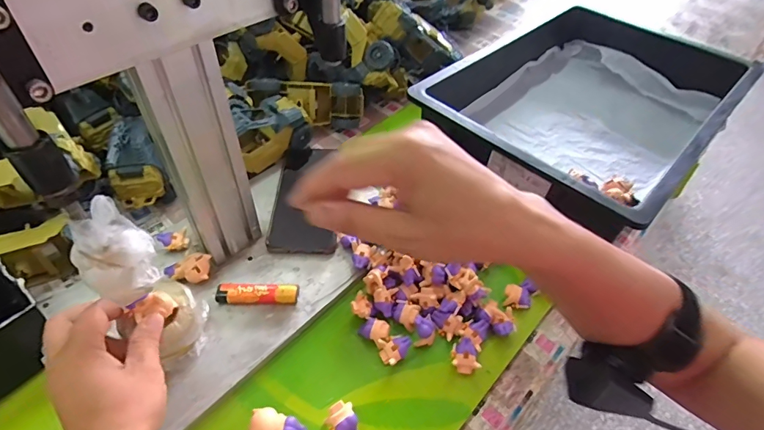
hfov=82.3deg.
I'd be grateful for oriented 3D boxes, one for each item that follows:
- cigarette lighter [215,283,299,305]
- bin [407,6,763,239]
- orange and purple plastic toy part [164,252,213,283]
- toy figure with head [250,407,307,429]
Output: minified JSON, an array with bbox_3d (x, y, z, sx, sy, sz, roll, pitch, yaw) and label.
[{"bbox_3d":[-0.126,0.080,0.446,0.080,0.011,0.021,1,51,-4],"label":"cigarette lighter"},{"bbox_3d":[0.278,-0.148,0.624,0.307,0.122,0.399,39,57,24],"label":"bin"},{"bbox_3d":[-0.202,0.057,0.452,0.047,0.023,0.027,-1,51,-6],"label":"orange and purple plastic toy part"},{"bbox_3d":[-0.086,0.179,0.364,0.045,0.024,0.029,8,50,1],"label":"toy figure with head"}]

